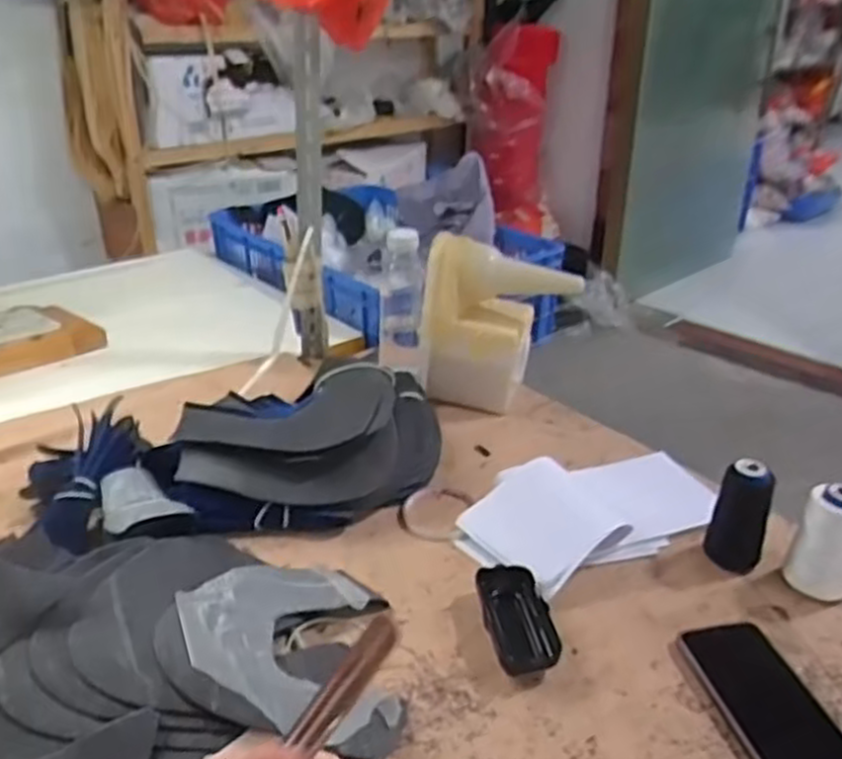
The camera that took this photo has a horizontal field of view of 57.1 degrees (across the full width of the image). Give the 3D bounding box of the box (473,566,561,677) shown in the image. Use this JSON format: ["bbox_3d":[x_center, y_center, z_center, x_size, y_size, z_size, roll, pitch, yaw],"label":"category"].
[{"bbox_3d":[0.082,0.205,0.658,0.054,0.024,0.119,-2,28,-8],"label":"box"}]

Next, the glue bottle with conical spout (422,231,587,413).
[{"bbox_3d":[0.095,-0.060,0.968,0.182,0.201,0.082,9,28,15],"label":"glue bottle with conical spout"}]

